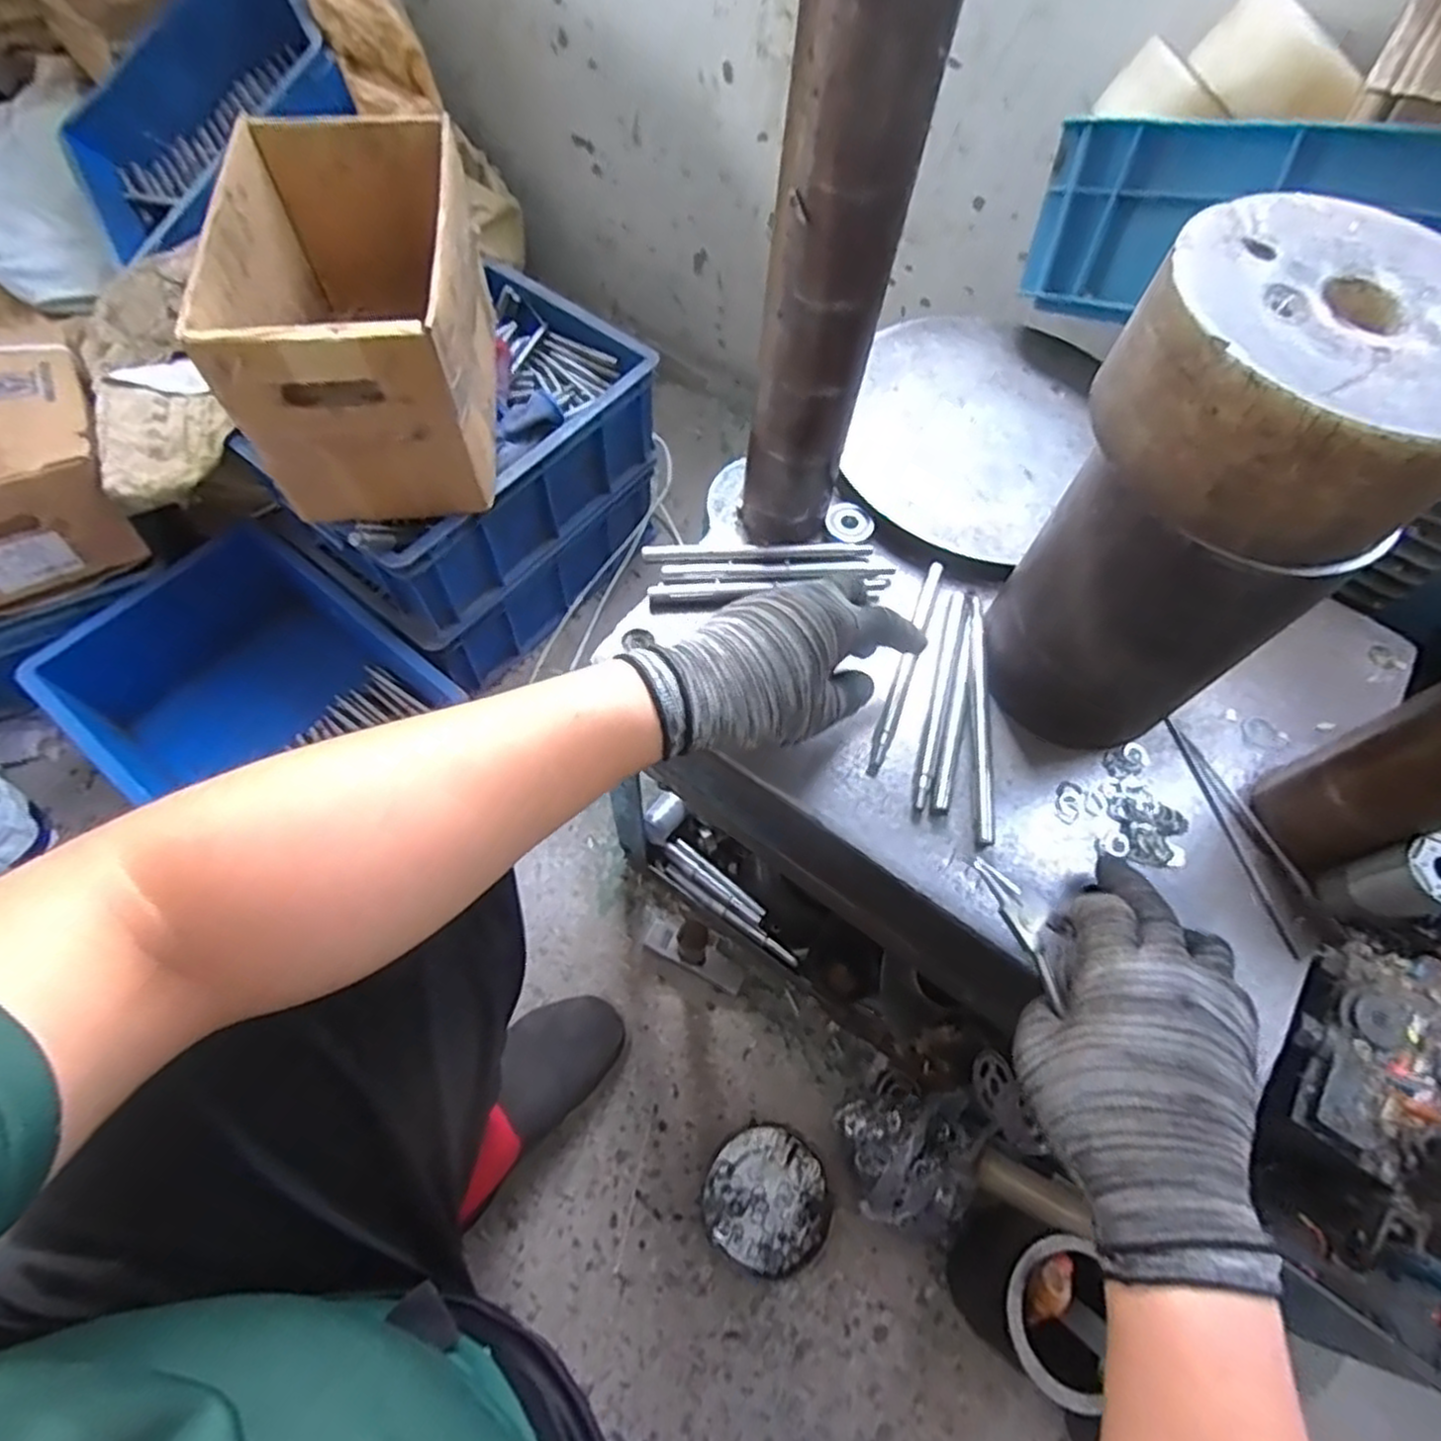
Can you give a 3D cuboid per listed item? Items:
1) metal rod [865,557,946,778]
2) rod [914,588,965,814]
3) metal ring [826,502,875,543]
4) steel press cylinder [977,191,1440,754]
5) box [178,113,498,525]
[{"bbox_3d":[0.126,-0.040,0.497,0.010,0.014,0.168,20,64,7],"label":"metal rod"},{"bbox_3d":[0.143,-0.018,0.486,0.011,0.011,0.164,16,64,4],"label":"rod"},{"bbox_3d":[0.095,-0.145,0.540,0.035,0.005,0.035,1,63,-3],"label":"metal ring"},{"bbox_3d":[0.244,-0.105,0.393,0.137,0.237,0.142,-39,72,-20],"label":"steel press cylinder"},{"bbox_3d":[-0.331,-0.383,0.709,0.195,0.194,0.310,-5,64,-6],"label":"box"}]

